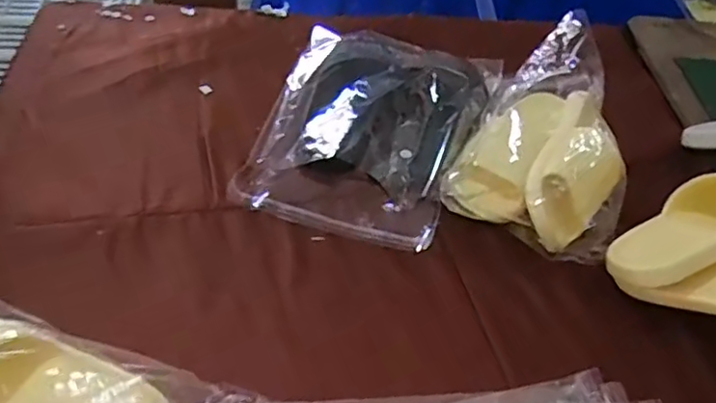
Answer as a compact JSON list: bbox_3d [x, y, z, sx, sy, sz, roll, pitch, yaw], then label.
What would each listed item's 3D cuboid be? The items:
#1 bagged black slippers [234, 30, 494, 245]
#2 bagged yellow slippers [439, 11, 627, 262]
[{"bbox_3d":[0.028,-0.117,0.809,0.261,0.078,0.381,16,48,8],"label":"bagged black slippers"},{"bbox_3d":[0.229,-0.075,0.753,0.190,0.144,0.321,20,48,11],"label":"bagged yellow slippers"}]

